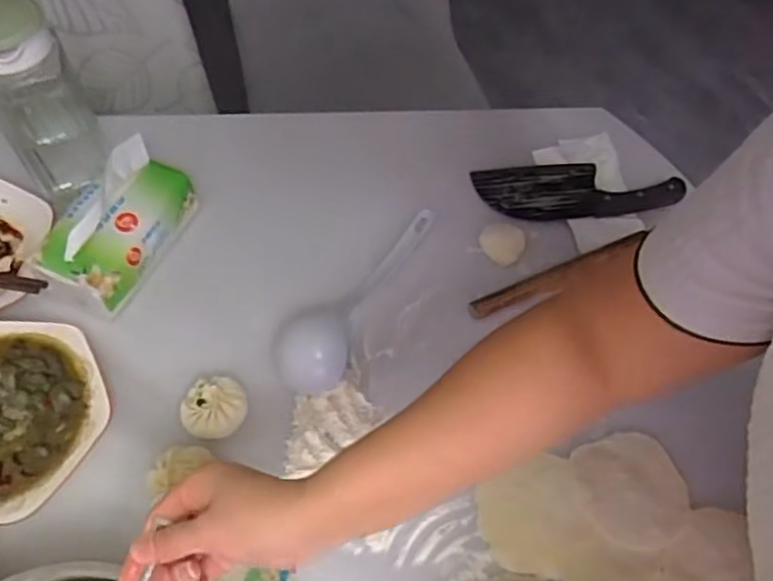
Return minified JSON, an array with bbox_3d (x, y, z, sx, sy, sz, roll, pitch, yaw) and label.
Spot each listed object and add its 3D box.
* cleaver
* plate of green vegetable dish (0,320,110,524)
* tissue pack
[{"bbox_3d":[0.227,-0.125,0.836,0.234,0.018,0.088,0,59,-1],"label":"cleaver"},{"bbox_3d":[-0.371,0.117,0.657,0.195,0.023,0.189,10,59,5],"label":"plate of green vegetable dish"},{"bbox_3d":[-0.289,-0.073,0.738,0.095,0.083,0.172,21,61,11],"label":"tissue pack"}]

